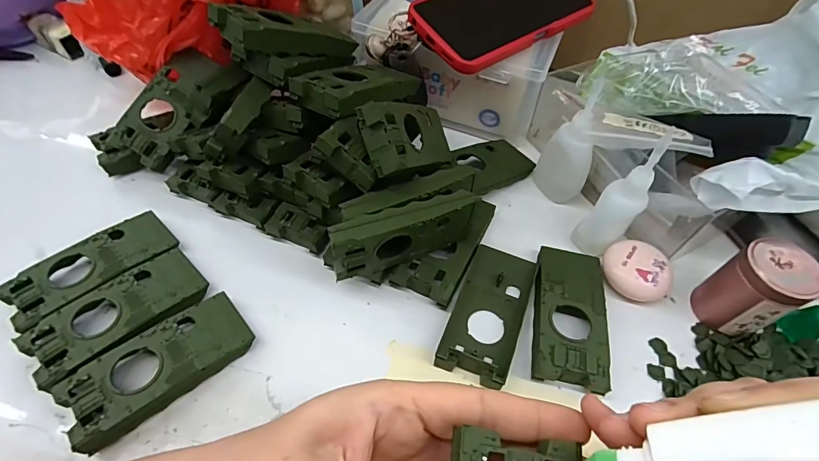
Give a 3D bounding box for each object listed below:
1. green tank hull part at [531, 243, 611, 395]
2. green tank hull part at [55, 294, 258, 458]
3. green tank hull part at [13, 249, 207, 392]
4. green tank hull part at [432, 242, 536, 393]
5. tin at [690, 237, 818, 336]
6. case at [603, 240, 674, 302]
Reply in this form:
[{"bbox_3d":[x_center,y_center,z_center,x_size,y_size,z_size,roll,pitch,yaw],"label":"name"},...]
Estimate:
[{"bbox_3d":[0.112,0.058,0.297,0.047,0.021,0.106,12,54,6],"label":"green tank hull part"},{"bbox_3d":[-0.154,0.084,0.265,0.103,0.020,0.046,-36,62,-25],"label":"green tank hull part"},{"bbox_3d":[-0.192,0.057,0.283,0.049,0.020,0.103,39,61,23],"label":"green tank hull part"},{"bbox_3d":[0.058,0.054,0.300,0.048,0.015,0.108,20,55,12],"label":"green tank hull part"},{"bbox_3d":[0.234,0.041,0.287,0.041,0.065,0.044,1,54,-2],"label":"tin"},{"bbox_3d":[0.170,0.032,0.317,0.042,0.025,0.049,-34,62,-24],"label":"case"}]

